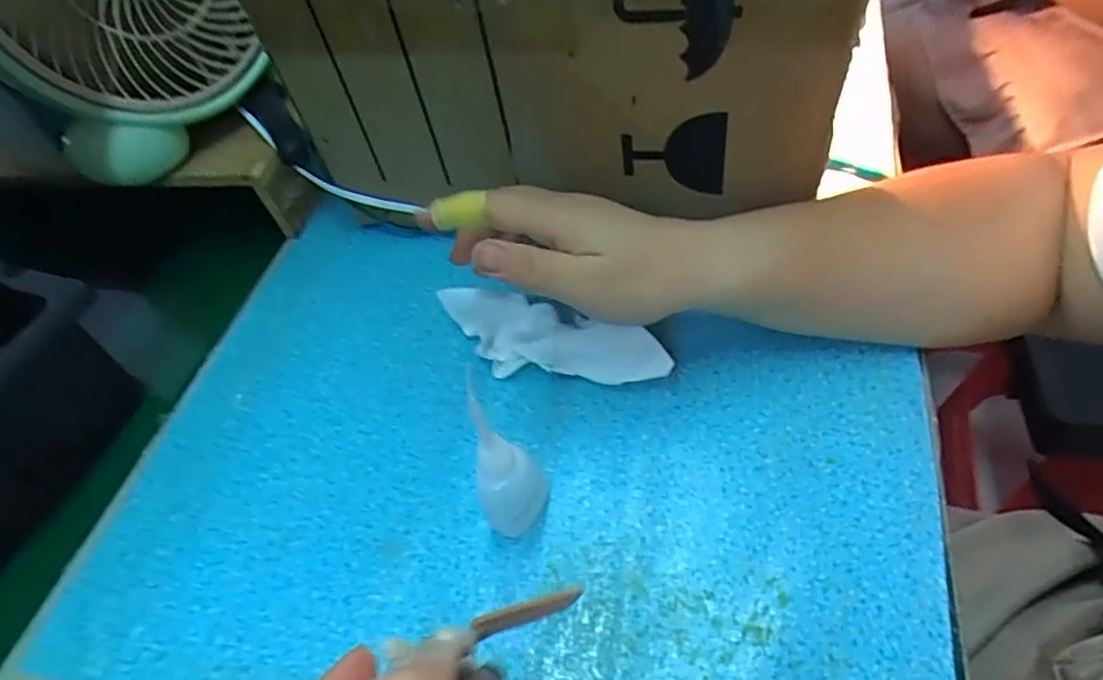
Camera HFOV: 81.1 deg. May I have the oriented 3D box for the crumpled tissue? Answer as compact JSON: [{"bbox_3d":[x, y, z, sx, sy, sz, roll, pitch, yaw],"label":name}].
[{"bbox_3d":[-0.002,0.002,0.371,0.140,0.039,0.034,10,55,21],"label":"crumpled tissue"}]

